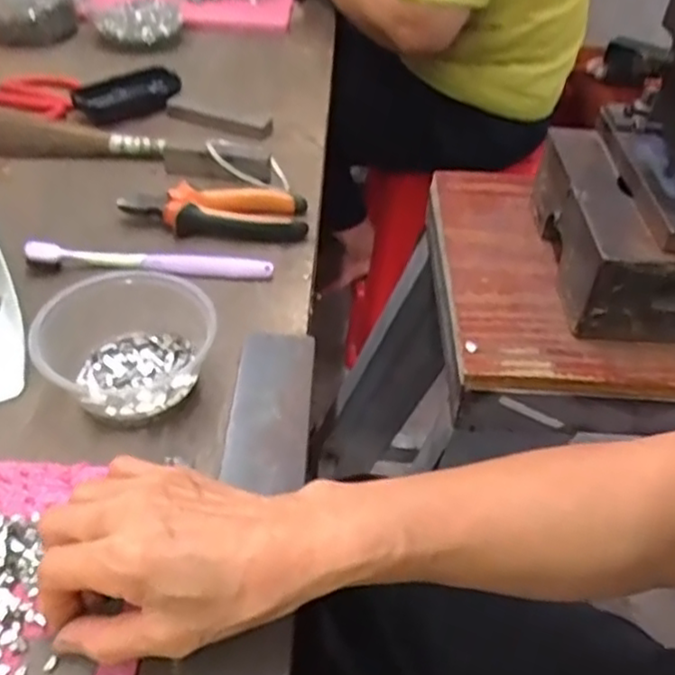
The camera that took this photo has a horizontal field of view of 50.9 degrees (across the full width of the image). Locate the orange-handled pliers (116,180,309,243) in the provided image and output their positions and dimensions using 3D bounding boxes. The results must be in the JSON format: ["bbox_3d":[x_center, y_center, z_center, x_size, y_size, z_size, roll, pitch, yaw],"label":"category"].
[{"bbox_3d":[-0.102,-0.109,0.593,0.149,0.020,0.057,2,43,-2],"label":"orange-handled pliers"}]

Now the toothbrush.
[{"bbox_3d":[-0.141,-0.058,0.539,0.181,0.014,0.021,2,44,-7],"label":"toothbrush"}]

